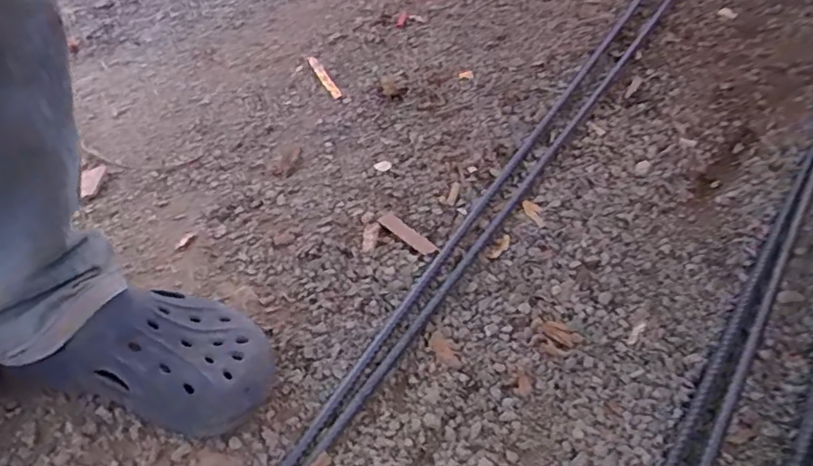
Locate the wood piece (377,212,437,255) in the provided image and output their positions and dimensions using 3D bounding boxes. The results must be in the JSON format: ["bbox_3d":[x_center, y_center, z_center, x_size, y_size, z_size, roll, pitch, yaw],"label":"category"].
[{"bbox_3d":[0.001,0.000,0.662,0.021,0.005,0.079,-31,50,-25],"label":"wood piece"}]

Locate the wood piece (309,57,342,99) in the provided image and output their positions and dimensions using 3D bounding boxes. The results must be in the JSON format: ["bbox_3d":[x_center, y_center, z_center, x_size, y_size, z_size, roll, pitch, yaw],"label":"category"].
[{"bbox_3d":[-0.118,-0.221,0.886,0.014,0.007,0.108,-20,46,-16],"label":"wood piece"}]

